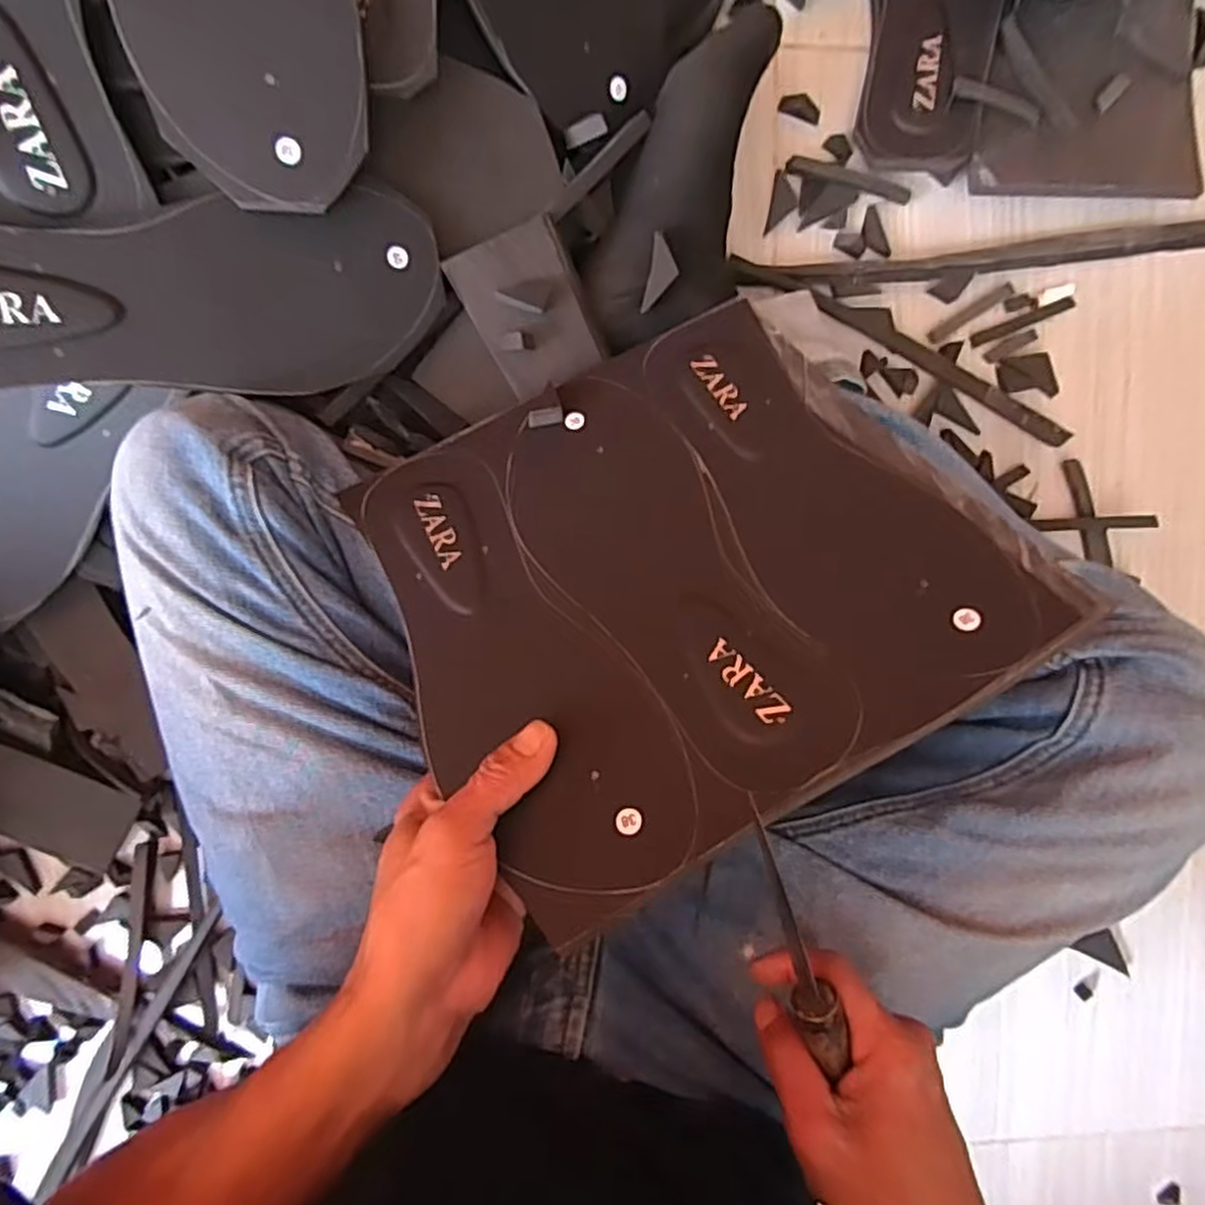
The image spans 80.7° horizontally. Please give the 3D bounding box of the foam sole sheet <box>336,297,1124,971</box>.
[{"bbox_3d":[0.034,-0.021,0.344,0.265,0.011,0.246,-28,63,-7],"label":"foam sole sheet"}]

